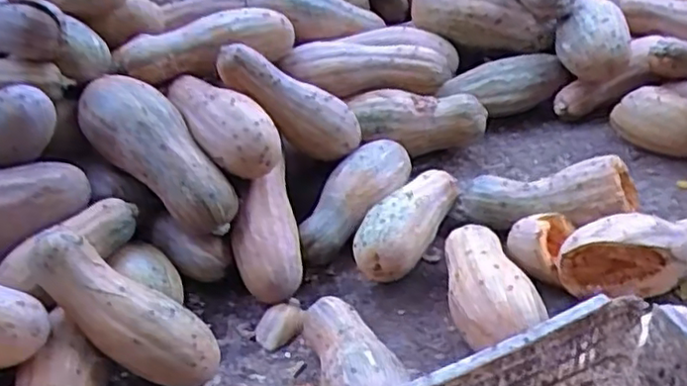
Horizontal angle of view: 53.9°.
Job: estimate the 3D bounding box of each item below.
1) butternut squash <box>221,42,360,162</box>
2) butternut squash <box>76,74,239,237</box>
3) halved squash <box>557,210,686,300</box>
[{"bbox_3d":[-0.107,-0.175,1.304,0.115,0.312,0.098,-44,32,22],"label":"butternut squash"},{"bbox_3d":[-0.317,-0.074,1.183,0.348,0.107,0.128,47,53,0],"label":"butternut squash"},{"bbox_3d":[0.493,0.107,1.120,0.280,0.157,0.099,-13,38,-6],"label":"halved squash"}]

